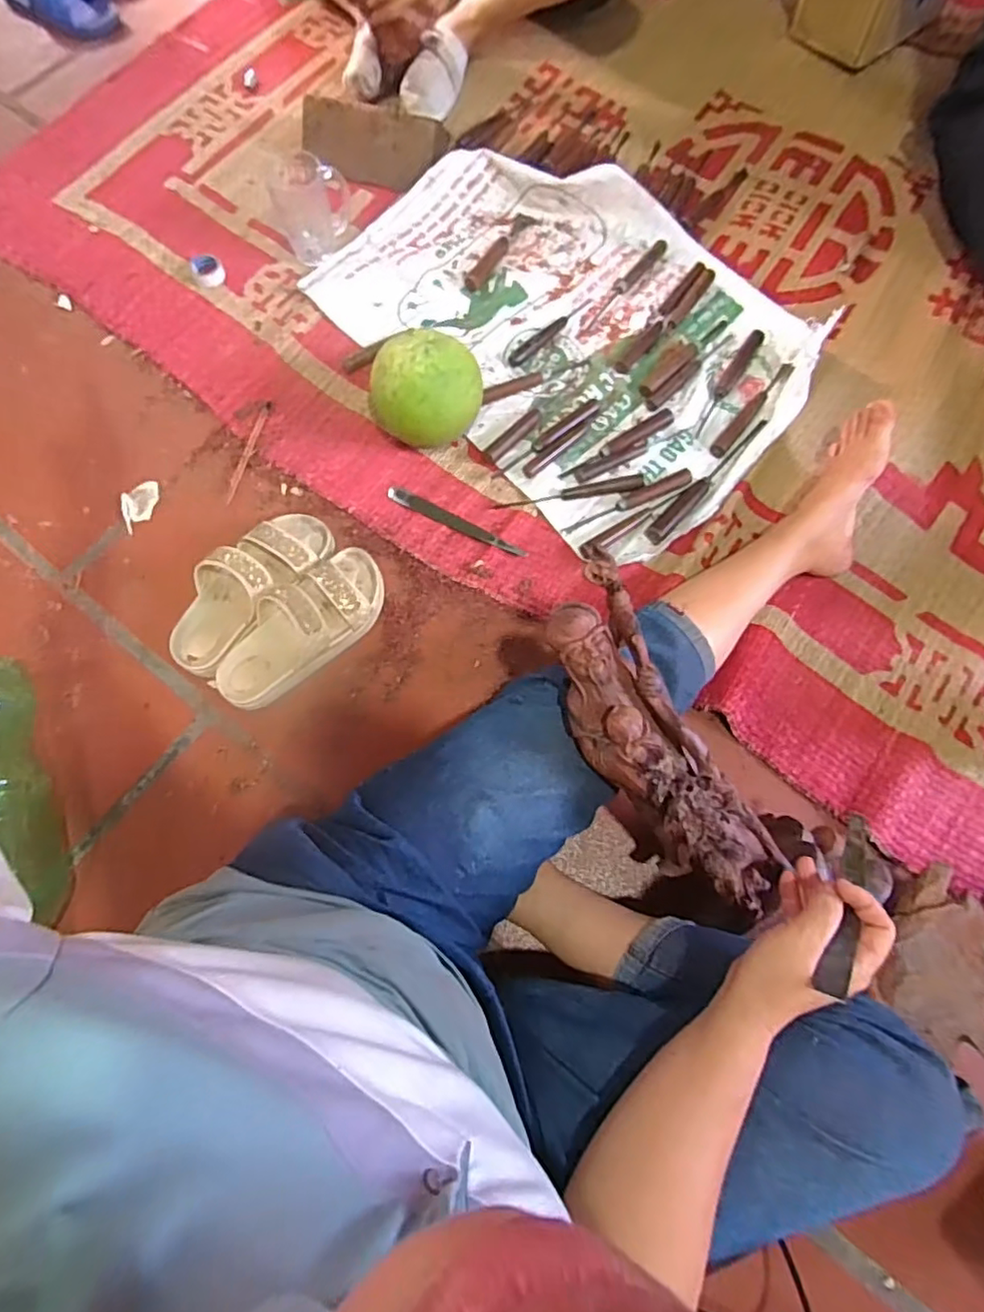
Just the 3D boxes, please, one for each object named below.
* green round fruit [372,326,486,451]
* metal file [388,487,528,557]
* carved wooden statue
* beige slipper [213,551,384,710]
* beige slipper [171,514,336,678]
[{"bbox_3d":[-0.082,-0.324,0.770,0.125,0.125,0.105,-36,77,-12],"label":"green round fruit"},{"bbox_3d":[-0.047,-0.173,0.793,0.197,0.004,0.020,27,76,7],"label":"metal file"},{"bbox_3d":[0.138,0.083,0.541,0.094,0.078,0.333,-32,99,-9],"label":"carved wooden statue"},{"bbox_3d":[-0.219,-0.032,0.713,0.094,0.067,0.228,40,78,10],"label":"beige slipper"},{"bbox_3d":[-0.289,-0.083,0.725,0.088,0.076,0.231,38,77,9],"label":"beige slipper"}]

